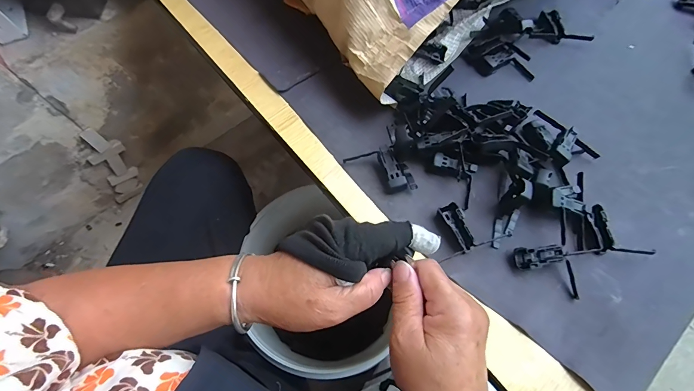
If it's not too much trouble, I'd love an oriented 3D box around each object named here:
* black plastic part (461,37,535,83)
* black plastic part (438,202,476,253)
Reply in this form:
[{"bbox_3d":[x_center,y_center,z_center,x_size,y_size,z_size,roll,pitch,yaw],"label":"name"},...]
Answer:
[{"bbox_3d":[0.188,-0.164,0.420,0.050,0.019,0.077,-36,73,-13],"label":"black plastic part"},{"bbox_3d":[0.108,0.031,0.332,0.021,0.015,0.048,-26,71,-10],"label":"black plastic part"}]

